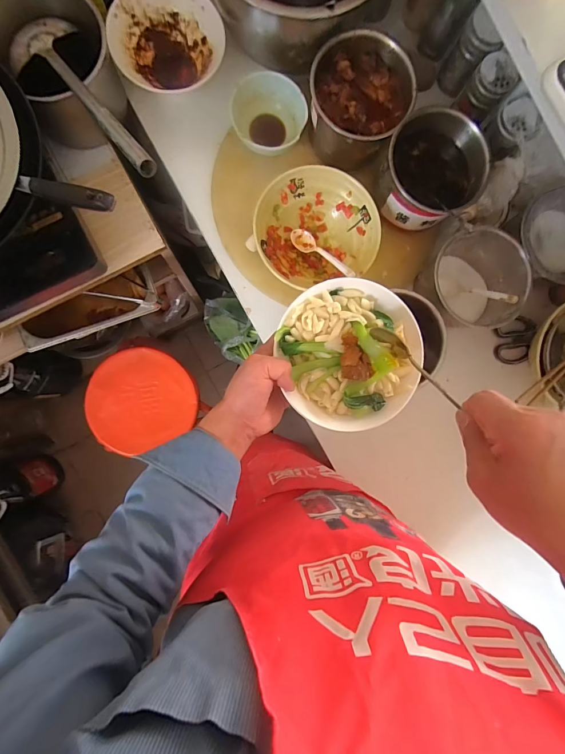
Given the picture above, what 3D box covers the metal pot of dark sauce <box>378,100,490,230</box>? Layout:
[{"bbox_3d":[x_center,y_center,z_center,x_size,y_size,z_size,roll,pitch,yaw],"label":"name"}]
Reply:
[{"bbox_3d":[0.229,-0.319,0.538,0.141,0.084,0.144,0,90,-5],"label":"metal pot of dark sauce"}]

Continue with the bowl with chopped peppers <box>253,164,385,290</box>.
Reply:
[{"bbox_3d":[0.051,-0.234,0.558,0.186,0.061,0.171,0,90,-5],"label":"bowl with chopped peppers"}]

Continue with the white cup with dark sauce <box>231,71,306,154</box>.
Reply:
[{"bbox_3d":[-0.023,-0.410,0.561,0.117,0.056,0.107,1,90,-5],"label":"white cup with dark sauce"}]

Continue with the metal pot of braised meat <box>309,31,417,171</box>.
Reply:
[{"bbox_3d":[0.114,-0.421,0.542,0.149,0.089,0.142,0,90,-5],"label":"metal pot of braised meat"}]

